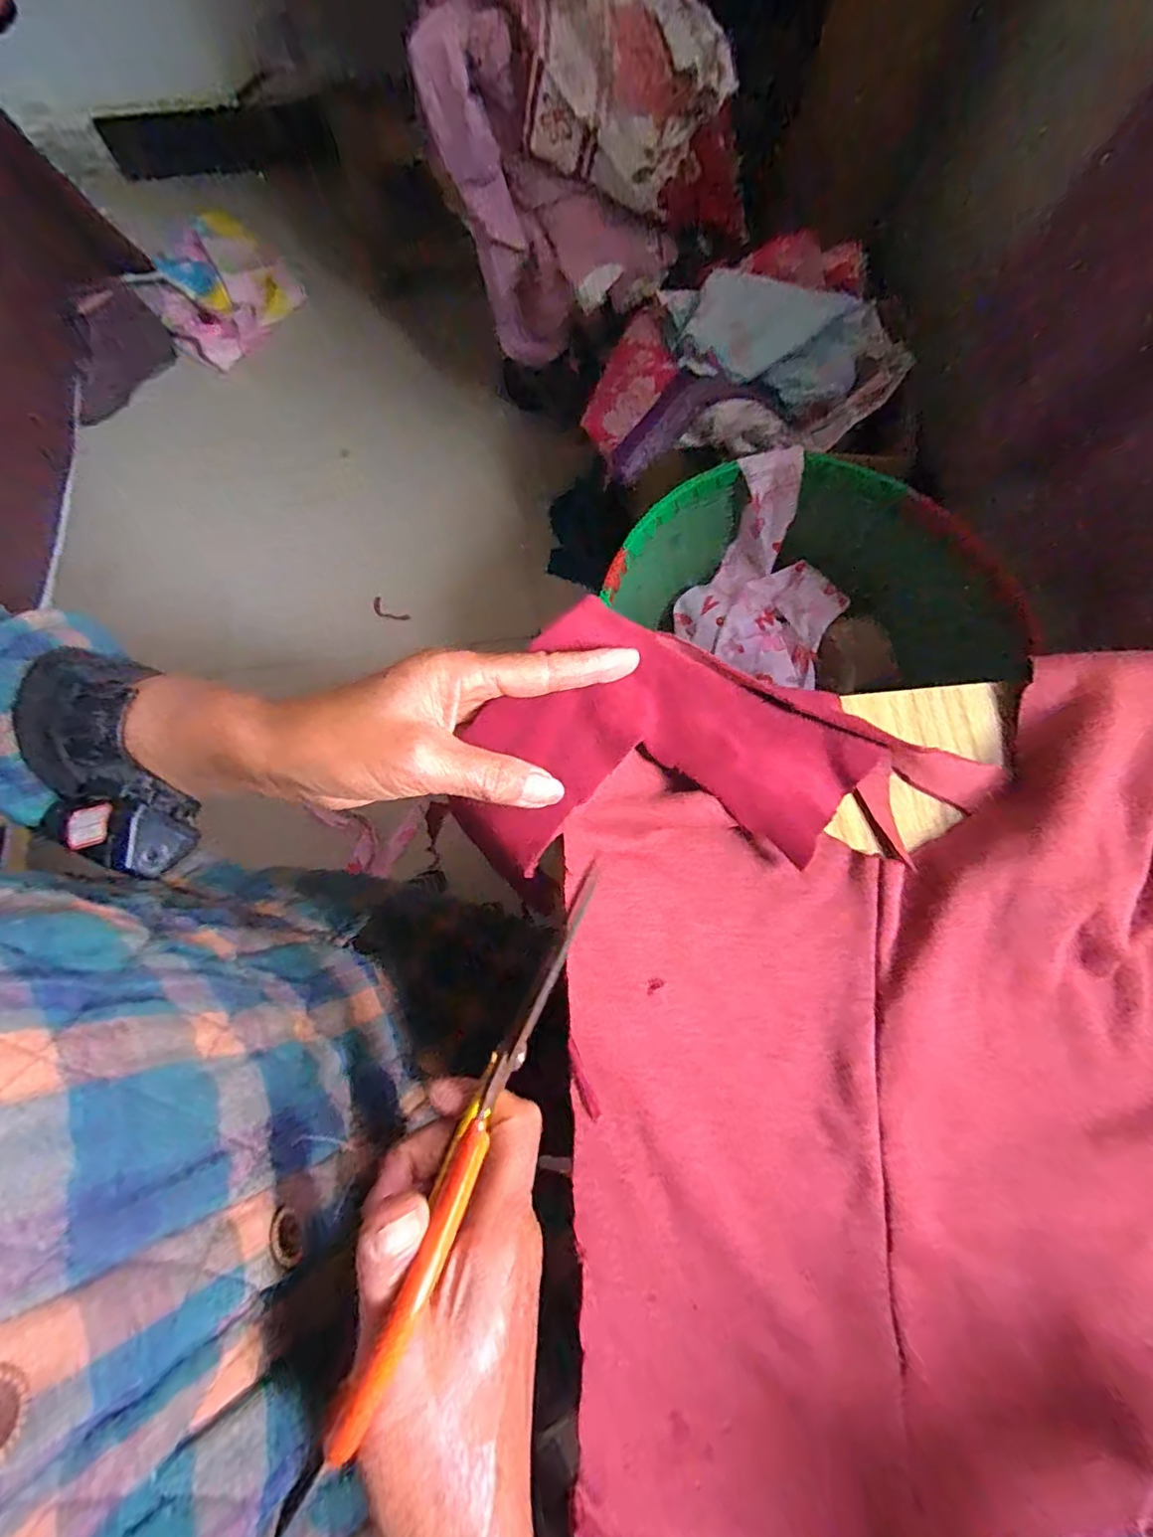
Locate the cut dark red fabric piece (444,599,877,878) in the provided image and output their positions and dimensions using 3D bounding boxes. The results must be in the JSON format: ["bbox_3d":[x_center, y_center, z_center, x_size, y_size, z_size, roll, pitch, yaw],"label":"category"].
[{"bbox_3d":[0.044,0.000,0.277,0.180,0.021,0.127,21,78,4],"label":"cut dark red fabric piece"}]

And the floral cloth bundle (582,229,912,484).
[{"bbox_3d":[0.244,-0.604,0.840,0.454,0.132,0.261,-15,78,-4],"label":"floral cloth bundle"}]

